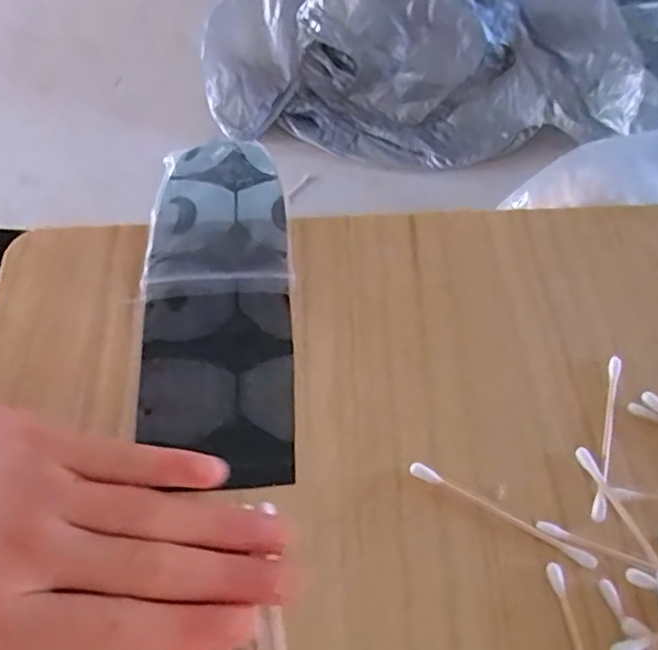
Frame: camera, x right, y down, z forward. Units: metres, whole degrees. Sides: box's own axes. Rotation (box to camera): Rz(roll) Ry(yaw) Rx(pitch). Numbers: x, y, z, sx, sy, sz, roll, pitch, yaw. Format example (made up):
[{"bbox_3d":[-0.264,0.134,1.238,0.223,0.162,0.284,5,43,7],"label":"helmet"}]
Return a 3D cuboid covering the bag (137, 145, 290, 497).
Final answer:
[{"bbox_3d":[-0.048,-0.015,0.284,0.062,0.007,0.172,-2,59,-3],"label":"bag"}]

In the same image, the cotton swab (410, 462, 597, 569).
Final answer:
[{"bbox_3d":[0.062,0.068,0.235,0.071,0.004,0.005,26,62,13],"label":"cotton swab"}]

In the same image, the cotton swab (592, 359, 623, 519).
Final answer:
[{"bbox_3d":[0.109,0.043,0.254,0.006,0.005,0.071,17,60,9],"label":"cotton swab"}]

